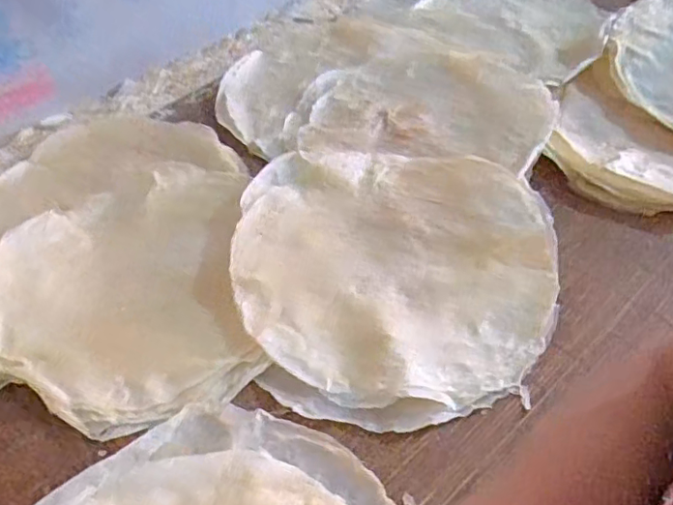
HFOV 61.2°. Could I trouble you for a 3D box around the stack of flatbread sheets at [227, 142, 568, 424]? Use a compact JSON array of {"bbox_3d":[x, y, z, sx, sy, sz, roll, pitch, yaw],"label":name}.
[{"bbox_3d":[0.061,0.011,0.616,0.343,0.050,0.359,-2,43,0],"label":"stack of flatbread sheets"}]

